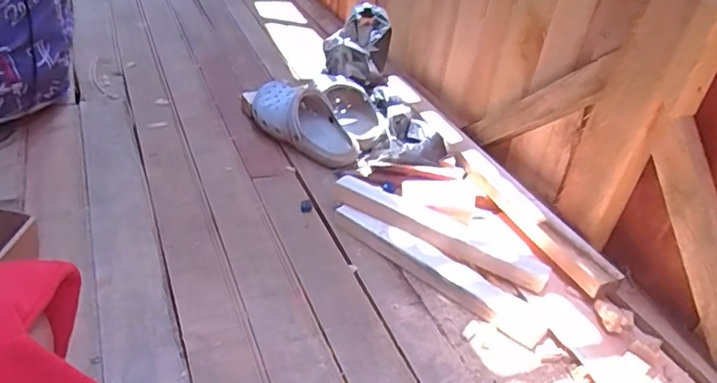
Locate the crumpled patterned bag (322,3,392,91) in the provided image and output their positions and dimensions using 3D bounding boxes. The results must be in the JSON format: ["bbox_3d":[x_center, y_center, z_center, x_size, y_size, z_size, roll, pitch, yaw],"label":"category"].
[{"bbox_3d":[0.003,-0.339,1.283,0.142,0.152,0.107,14,34,5],"label":"crumpled patterned bag"}]

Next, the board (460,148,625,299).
[{"bbox_3d":[0.291,0.041,0.971,0.058,0.043,0.382,-8,38,-25],"label":"board"}]

